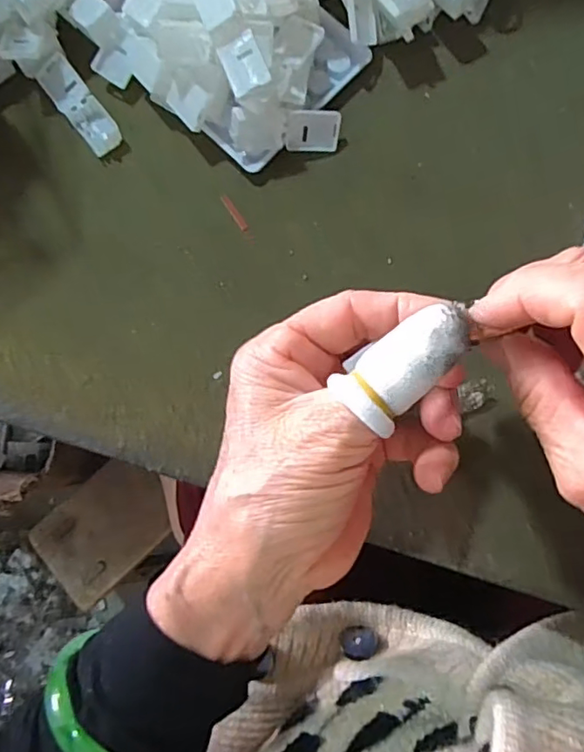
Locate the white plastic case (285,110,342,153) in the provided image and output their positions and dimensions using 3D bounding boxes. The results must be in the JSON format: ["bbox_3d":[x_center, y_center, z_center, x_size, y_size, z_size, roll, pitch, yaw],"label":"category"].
[{"bbox_3d":[0.011,-0.126,0.292,0.029,0.004,0.019,-7,121,-12],"label":"white plastic case"}]

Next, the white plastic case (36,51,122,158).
[{"bbox_3d":[-0.113,-0.144,0.302,0.019,0.011,0.056,-38,84,-4],"label":"white plastic case"}]

